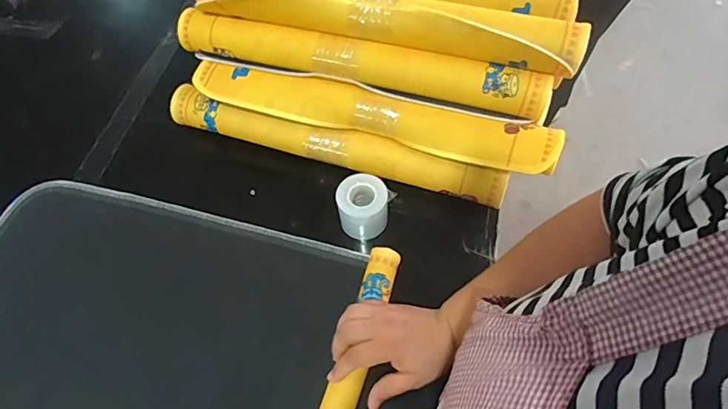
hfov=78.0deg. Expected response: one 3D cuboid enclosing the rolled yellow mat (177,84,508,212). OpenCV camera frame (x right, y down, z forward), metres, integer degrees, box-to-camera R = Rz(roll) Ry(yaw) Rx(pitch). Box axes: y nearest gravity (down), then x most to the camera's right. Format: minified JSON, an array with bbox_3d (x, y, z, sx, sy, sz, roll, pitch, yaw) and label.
[{"bbox_3d":[-0.051,-0.088,0.645,0.504,0.053,0.042,16,62,12],"label":"rolled yellow mat"}]

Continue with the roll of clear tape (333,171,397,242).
[{"bbox_3d":[0.001,0.005,0.594,0.066,0.063,0.066,20,63,14],"label":"roll of clear tape"}]

